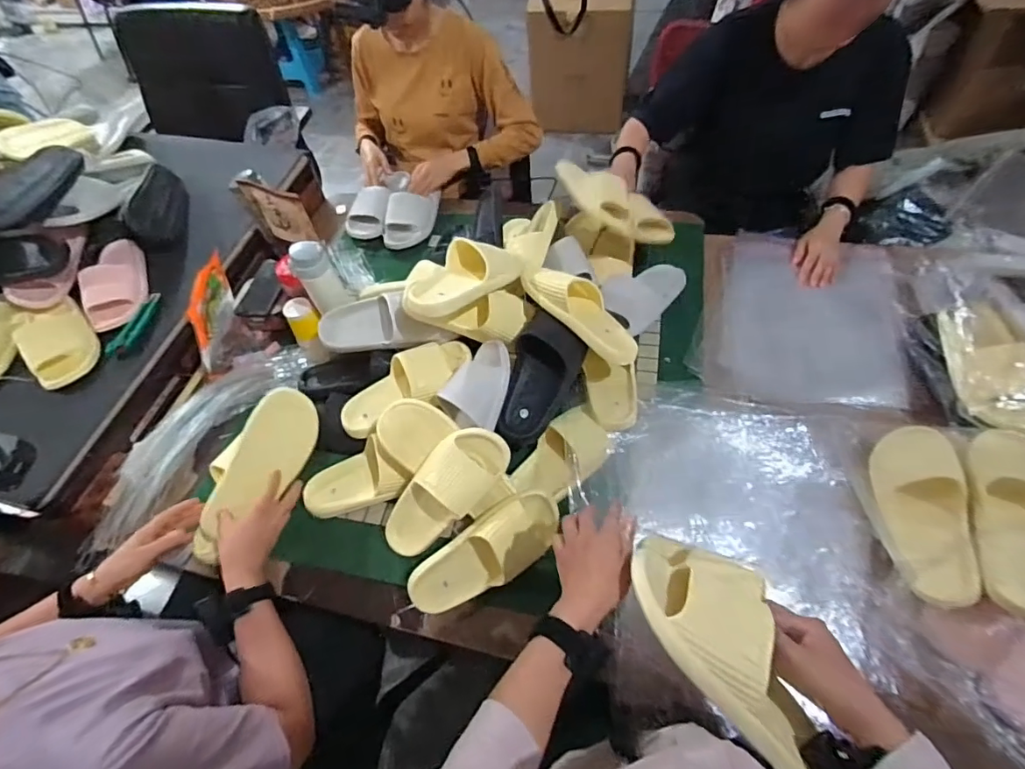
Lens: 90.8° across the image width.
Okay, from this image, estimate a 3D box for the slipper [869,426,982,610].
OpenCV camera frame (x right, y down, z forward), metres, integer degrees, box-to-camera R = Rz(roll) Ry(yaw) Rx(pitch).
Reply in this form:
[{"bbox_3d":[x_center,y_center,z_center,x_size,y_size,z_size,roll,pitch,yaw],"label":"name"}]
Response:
[{"bbox_3d":[0.564,0.169,0.701,0.093,0.078,0.249,8,59,10],"label":"slipper"}]

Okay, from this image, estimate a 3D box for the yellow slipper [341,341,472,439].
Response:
[{"bbox_3d":[-0.188,0.005,0.878,0.246,0.069,0.099,-31,59,3],"label":"yellow slipper"}]

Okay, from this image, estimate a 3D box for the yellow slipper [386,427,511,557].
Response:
[{"bbox_3d":[-0.105,0.165,0.764,0.239,0.071,0.098,-48,60,14],"label":"yellow slipper"}]

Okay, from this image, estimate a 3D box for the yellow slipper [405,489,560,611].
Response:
[{"bbox_3d":[-0.042,0.246,0.736,0.239,0.077,0.090,-36,60,2],"label":"yellow slipper"}]

